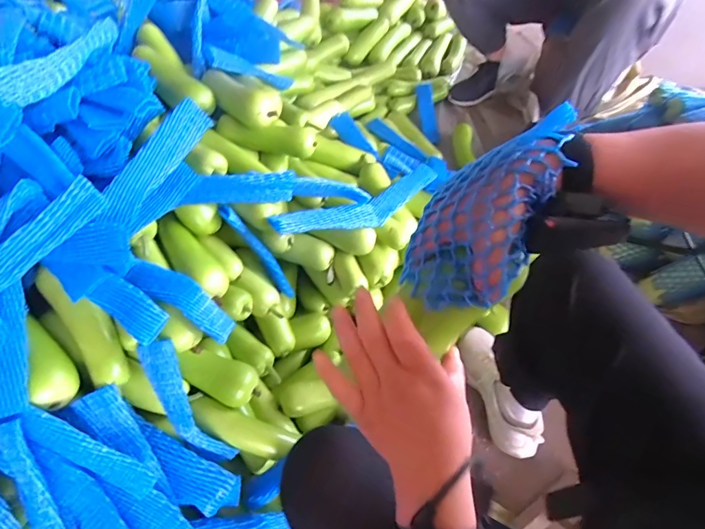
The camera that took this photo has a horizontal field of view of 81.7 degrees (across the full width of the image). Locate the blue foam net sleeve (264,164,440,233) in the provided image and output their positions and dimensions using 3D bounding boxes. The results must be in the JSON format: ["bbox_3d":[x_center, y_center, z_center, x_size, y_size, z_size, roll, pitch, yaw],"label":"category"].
[{"bbox_3d":[0.034,-0.135,0.858,0.481,0.064,0.092,-26,56,-40],"label":"blue foam net sleeve"}]

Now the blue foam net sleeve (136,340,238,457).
[{"bbox_3d":[-0.248,0.216,0.611,0.053,0.223,0.029,-28,15,-12],"label":"blue foam net sleeve"}]

